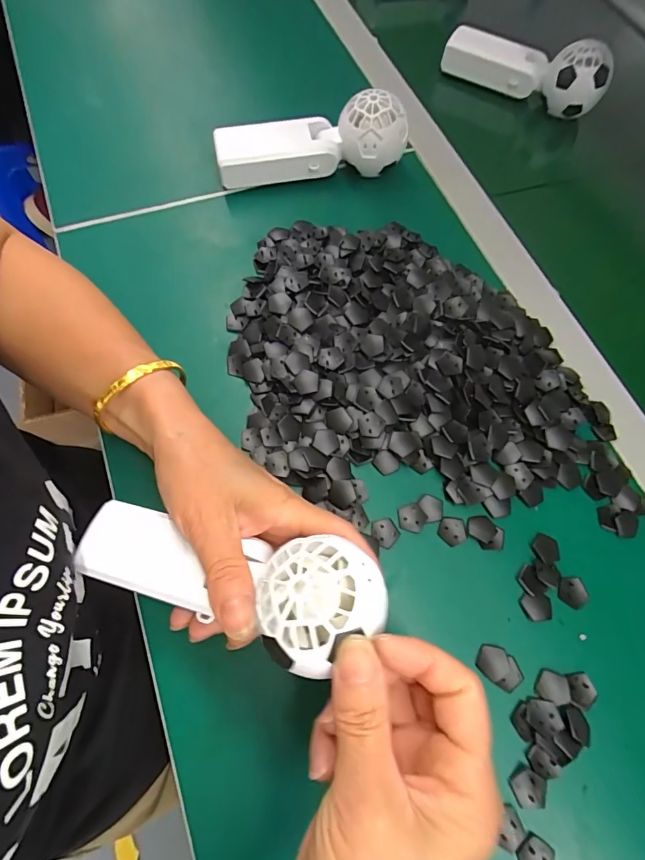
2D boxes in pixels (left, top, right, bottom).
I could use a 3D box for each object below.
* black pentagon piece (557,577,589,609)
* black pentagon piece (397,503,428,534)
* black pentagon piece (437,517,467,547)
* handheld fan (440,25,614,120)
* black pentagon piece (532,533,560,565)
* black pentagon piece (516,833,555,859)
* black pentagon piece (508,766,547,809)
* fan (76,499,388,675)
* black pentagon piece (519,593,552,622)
[{"bbox_3d":[0.163,0.104,0.262,0.018,0.004,0.018,30,69,8],"label":"black pentagon piece"},{"bbox_3d":[0.061,0.060,0.274,0.019,0.004,0.019,-15,70,-10],"label":"black pentagon piece"},{"bbox_3d":[0.088,0.068,0.273,0.018,0.004,0.018,4,68,-3],"label":"black pentagon piece"},{"bbox_3d":[0.222,-0.400,0.445,0.172,0.058,0.053,32,71,11],"label":"handheld fan"},{"bbox_3d":[0.151,0.079,0.271,0.017,0.004,0.019,-24,72,-13],"label":"black pentagon piece"},{"bbox_3d":[0.112,0.225,0.212,0.019,0.004,0.018,31,69,8],"label":"black pentagon piece"},{"bbox_3d":[0.114,0.197,0.223,0.018,0.004,0.018,-32,74,-16],"label":"black pentagon piece"},{"bbox_3d":[-0.054,0.076,0.207,0.165,0.030,0.056,2,67,24],"label":"fan"},{"bbox_3d":[0.137,0.113,0.258,0.019,0.004,0.016,2,68,-4],"label":"black pentagon piece"}]

